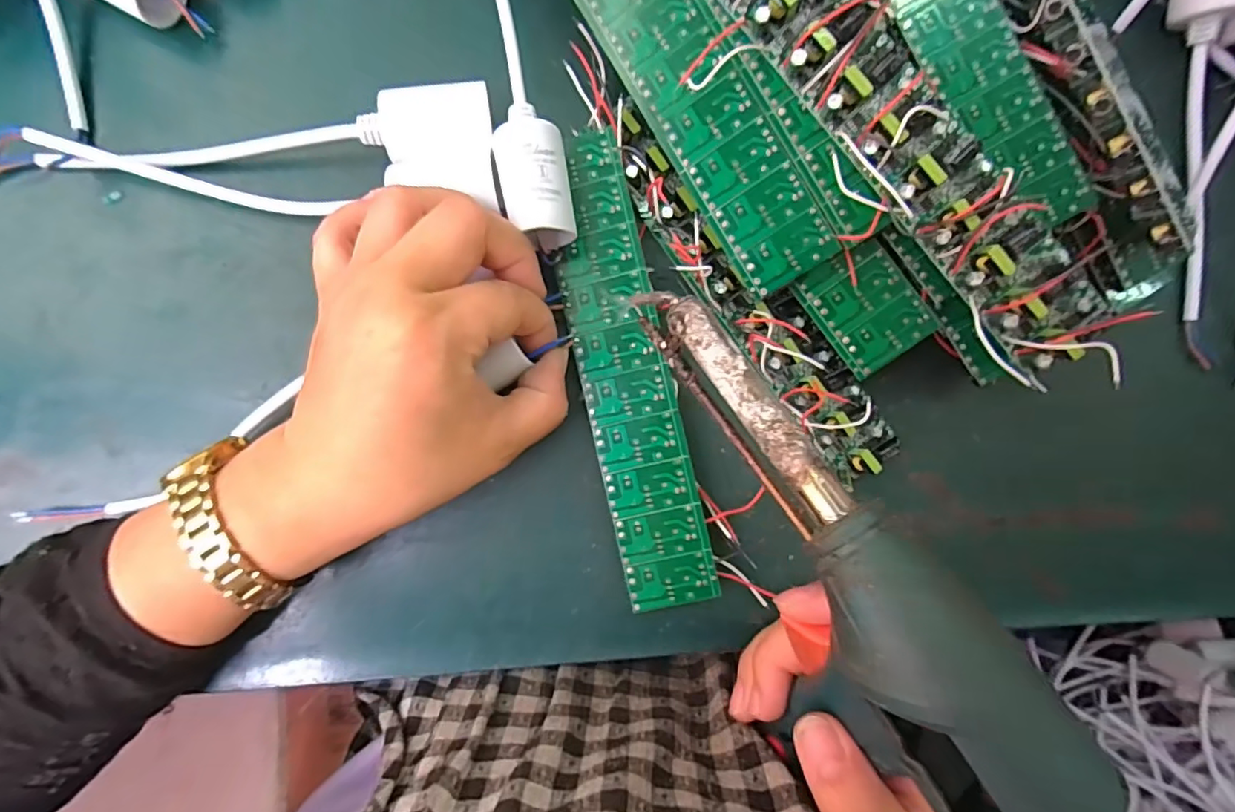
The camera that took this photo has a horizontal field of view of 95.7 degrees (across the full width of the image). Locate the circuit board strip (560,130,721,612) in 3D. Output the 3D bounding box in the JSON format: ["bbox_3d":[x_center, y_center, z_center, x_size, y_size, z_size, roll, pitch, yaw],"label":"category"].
[{"bbox_3d":[0.004,-0.013,0.237,0.037,0.004,0.196,-13,91,7],"label":"circuit board strip"}]

